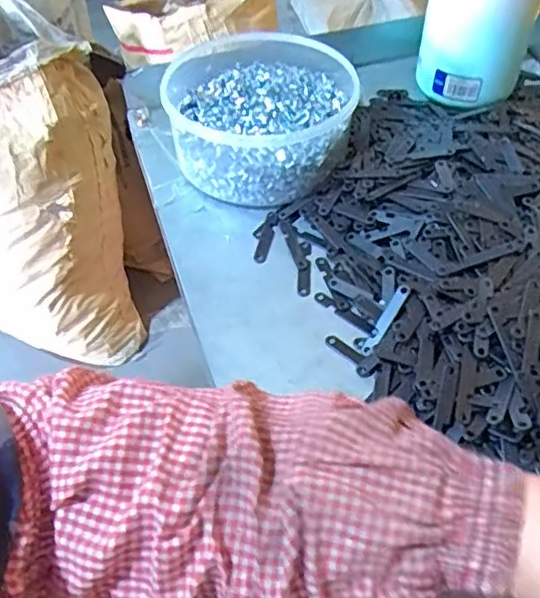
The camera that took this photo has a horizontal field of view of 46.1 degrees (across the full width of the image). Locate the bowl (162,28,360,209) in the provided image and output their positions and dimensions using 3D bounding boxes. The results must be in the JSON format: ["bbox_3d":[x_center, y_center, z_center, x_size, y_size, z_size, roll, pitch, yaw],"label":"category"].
[{"bbox_3d":[-0.007,-0.154,0.526,0.154,0.060,0.168,-1,50,2],"label":"bowl"}]

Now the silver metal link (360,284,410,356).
[{"bbox_3d":[0.074,0.013,0.404,0.008,0.005,0.054,29,77,26],"label":"silver metal link"}]

